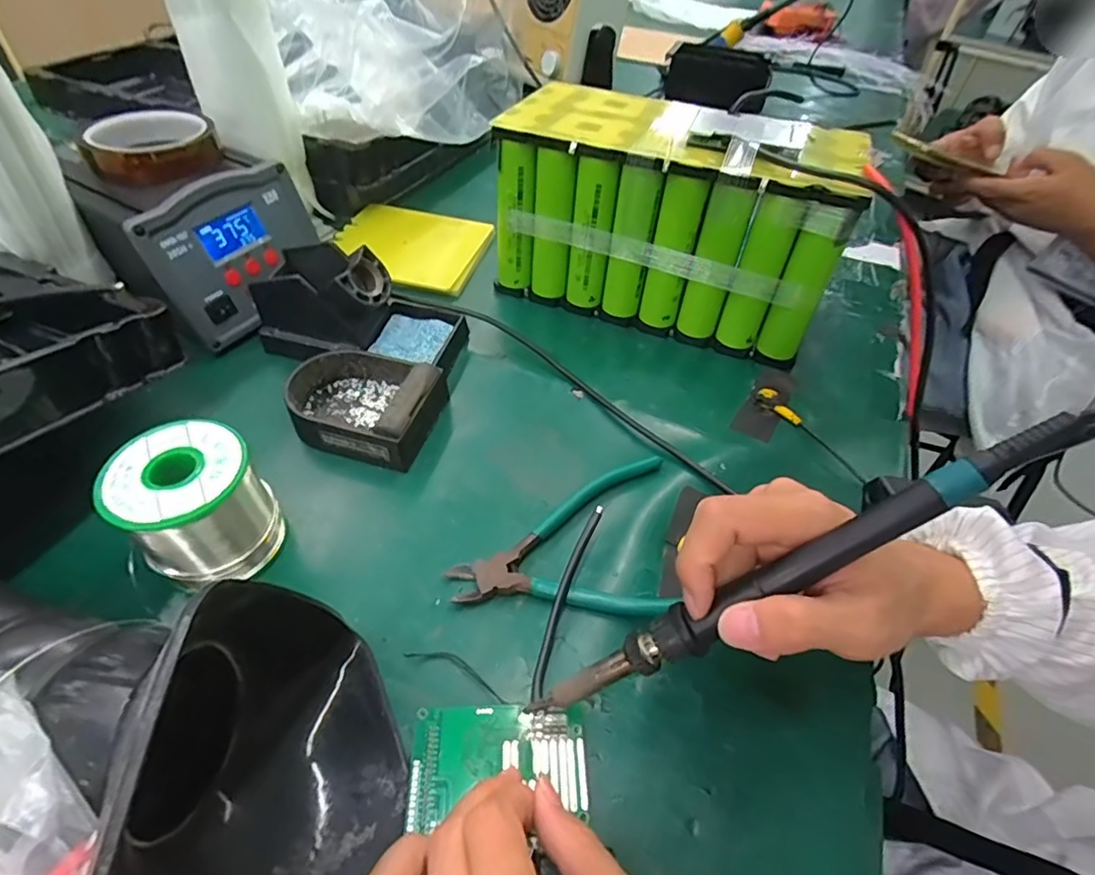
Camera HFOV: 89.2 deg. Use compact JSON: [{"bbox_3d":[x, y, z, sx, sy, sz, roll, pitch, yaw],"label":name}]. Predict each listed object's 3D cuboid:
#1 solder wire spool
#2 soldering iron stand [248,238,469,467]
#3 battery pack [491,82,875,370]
[{"bbox_3d":[-0.193,0.039,0.310,0.063,0.075,0.067,3,47,-3],"label":"solder wire spool"},{"bbox_3d":[-0.151,-0.074,0.407,0.164,0.065,0.166,10,47,4],"label":"soldering iron stand"},{"bbox_3d":[0.103,-0.194,0.477,0.274,0.149,0.136,20,49,13],"label":"battery pack"}]

